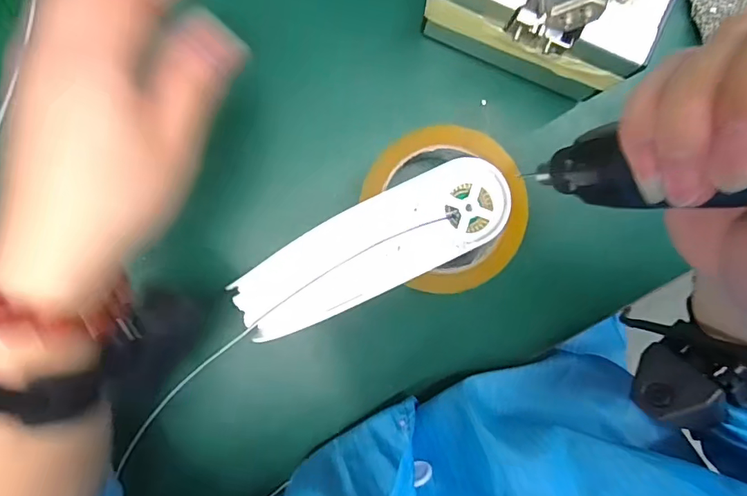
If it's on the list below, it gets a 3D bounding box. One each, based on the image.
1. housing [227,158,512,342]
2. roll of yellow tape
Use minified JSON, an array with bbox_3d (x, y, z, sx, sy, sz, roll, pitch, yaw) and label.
[{"bbox_3d":[-0.005,0.004,0.275,0.177,0.025,0.052,-27,91,9],"label":"housing"},{"bbox_3d":[0.048,-0.026,0.304,0.090,0.044,0.105,-34,91,-4],"label":"roll of yellow tape"}]

